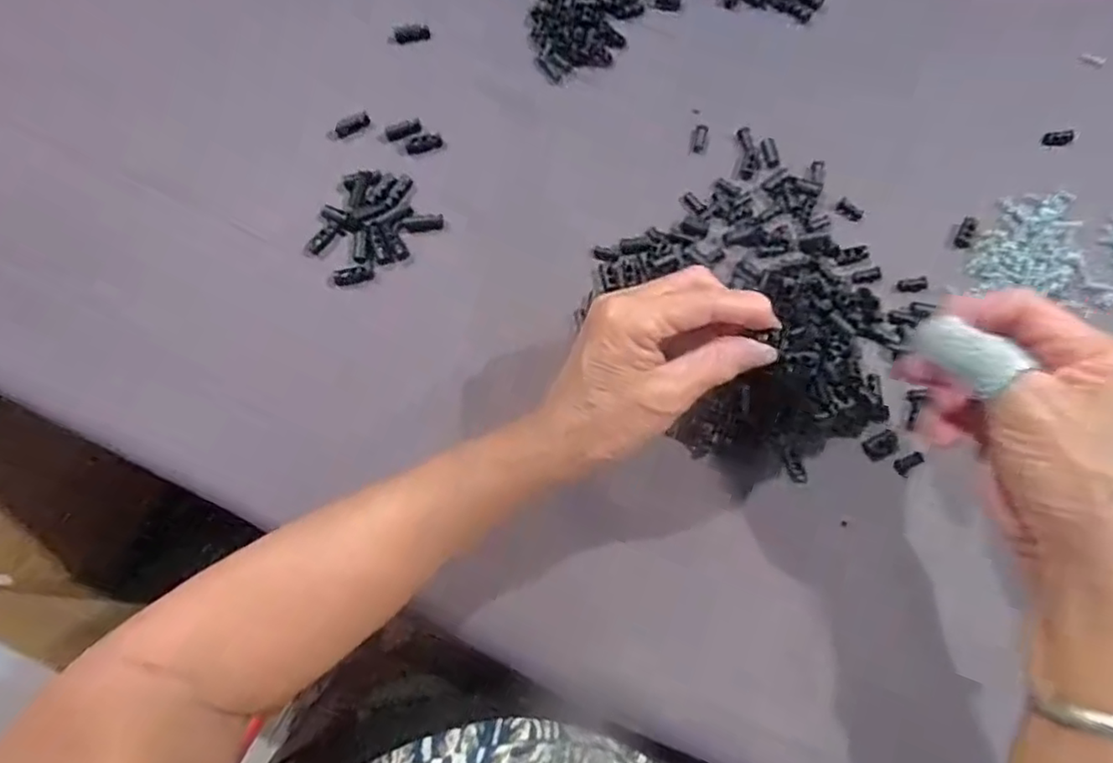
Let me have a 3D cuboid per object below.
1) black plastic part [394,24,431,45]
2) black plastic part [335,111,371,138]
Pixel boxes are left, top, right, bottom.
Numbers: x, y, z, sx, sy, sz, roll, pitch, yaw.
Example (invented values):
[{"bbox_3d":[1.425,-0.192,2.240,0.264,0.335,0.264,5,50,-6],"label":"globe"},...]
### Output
[{"bbox_3d":[-0.102,-0.248,0.436,0.025,0.006,0.012,-12,74,-2],"label":"black plastic part"},{"bbox_3d":[-0.139,-0.174,0.416,0.025,0.010,0.006,-37,77,-9],"label":"black plastic part"}]

